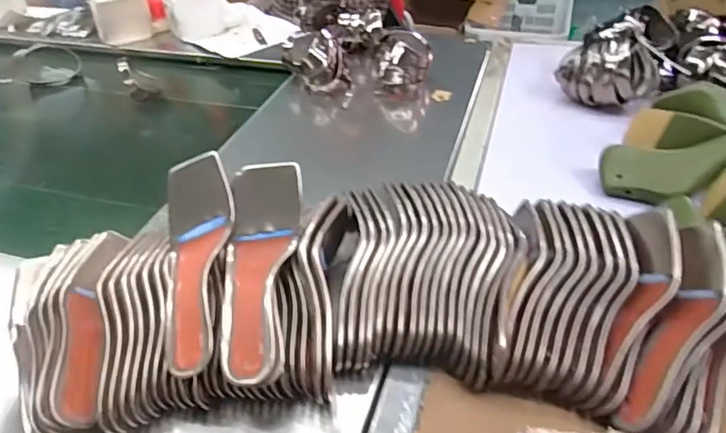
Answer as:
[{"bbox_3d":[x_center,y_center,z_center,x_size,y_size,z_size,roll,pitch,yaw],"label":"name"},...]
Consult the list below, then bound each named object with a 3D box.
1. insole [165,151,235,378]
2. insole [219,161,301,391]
[{"bbox_3d":[-0.174,0.049,0.564,0.072,0.053,0.230,-4,63,-2],"label":"insole"},{"bbox_3d":[-0.107,0.050,0.553,0.073,0.034,0.232,0,61,3],"label":"insole"}]

